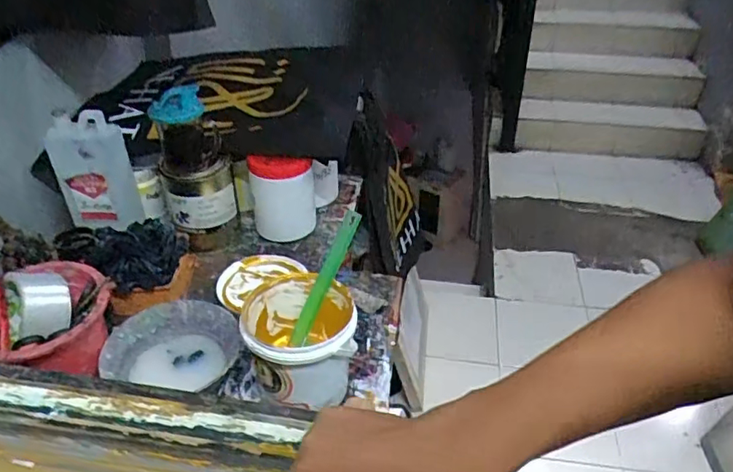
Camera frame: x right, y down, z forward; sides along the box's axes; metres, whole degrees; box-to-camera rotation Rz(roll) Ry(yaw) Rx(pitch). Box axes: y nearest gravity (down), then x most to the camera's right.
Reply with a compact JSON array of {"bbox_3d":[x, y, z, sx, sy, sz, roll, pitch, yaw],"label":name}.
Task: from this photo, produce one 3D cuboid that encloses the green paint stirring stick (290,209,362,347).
[{"bbox_3d":[-0.050,0.052,0.674,0.013,0.175,0.022,29,7,33],"label":"green paint stirring stick"}]

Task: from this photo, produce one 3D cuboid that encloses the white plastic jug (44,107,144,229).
[{"bbox_3d":[-0.422,-0.098,0.891,0.103,0.180,0.058,-3,36,-4],"label":"white plastic jug"}]

